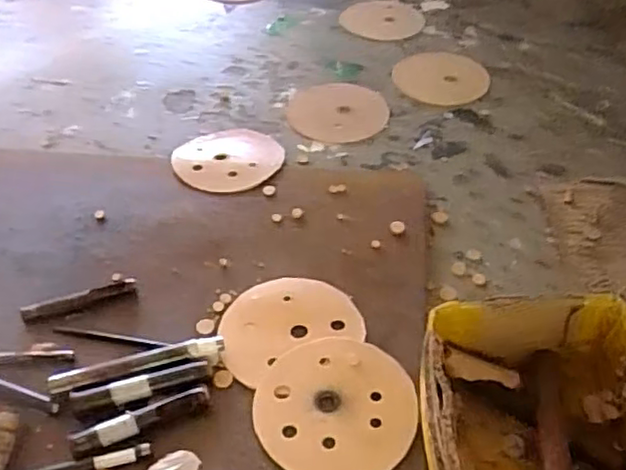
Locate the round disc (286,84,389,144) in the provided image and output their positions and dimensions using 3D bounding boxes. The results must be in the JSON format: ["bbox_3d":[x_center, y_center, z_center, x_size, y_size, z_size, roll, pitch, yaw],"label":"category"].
[{"bbox_3d":[0.026,-0.132,0.705,0.104,0.004,0.105,-1,45,1],"label":"round disc"}]

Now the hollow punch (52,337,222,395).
[{"bbox_3d":[-0.121,0.091,0.462,0.119,0.014,0.017,-12,46,-10],"label":"hollow punch"}]

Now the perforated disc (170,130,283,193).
[{"bbox_3d":[-0.084,-0.074,0.652,0.106,0.007,0.101,-1,45,1],"label":"perforated disc"}]

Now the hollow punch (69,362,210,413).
[{"bbox_3d":[-0.116,0.105,0.450,0.092,0.012,0.015,-12,46,-10],"label":"hollow punch"}]

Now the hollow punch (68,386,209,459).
[{"bbox_3d":[-0.112,0.122,0.433,0.090,0.014,0.015,-18,47,-16],"label":"hollow punch"}]

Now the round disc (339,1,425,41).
[{"bbox_3d":[0.092,-0.281,0.860,0.112,0.004,0.101,-35,54,-29],"label":"round disc"}]

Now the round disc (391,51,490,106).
[{"bbox_3d":[0.146,-0.183,0.757,0.105,0.004,0.104,-1,45,1],"label":"round disc"}]

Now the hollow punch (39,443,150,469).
[{"bbox_3d":[-0.147,0.145,0.415,0.088,0.009,0.010,-10,45,-8],"label":"hollow punch"}]

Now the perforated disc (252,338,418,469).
[{"bbox_3d":[0.015,0.114,0.443,0.103,0.006,0.105,-1,45,1],"label":"perforated disc"}]

